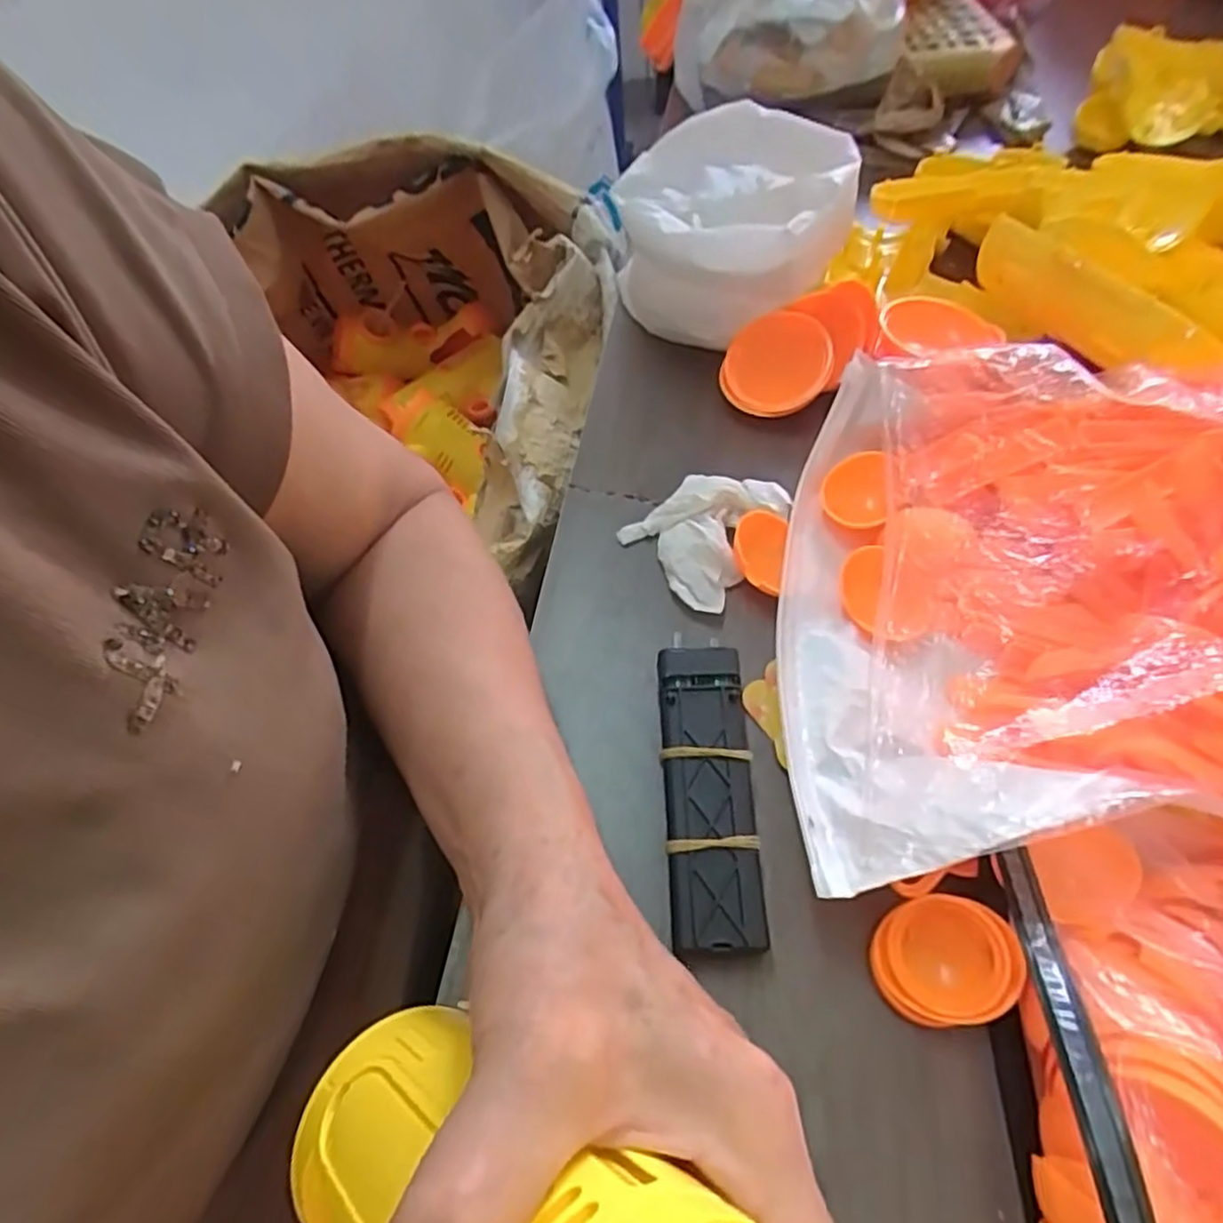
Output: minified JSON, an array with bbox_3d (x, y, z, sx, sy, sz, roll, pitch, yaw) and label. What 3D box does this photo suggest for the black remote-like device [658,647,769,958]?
[{"bbox_3d":[0.035,0.066,0.260,0.031,0.022,0.107,-3,56,2],"label":"black remote-like device"}]

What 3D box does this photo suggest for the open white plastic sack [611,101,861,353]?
[{"bbox_3d":[0.074,-0.211,0.402,0.117,0.088,0.105,27,62,20],"label":"open white plastic sack"}]

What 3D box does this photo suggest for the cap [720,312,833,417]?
[{"bbox_3d":[0.089,-0.132,0.379,0.057,0.010,0.050,-25,78,10],"label":"cap"}]

